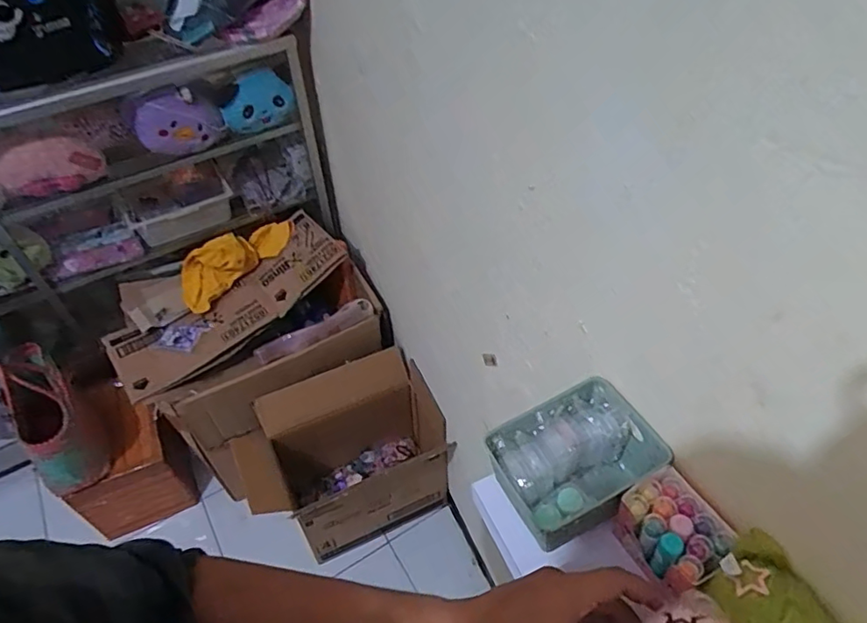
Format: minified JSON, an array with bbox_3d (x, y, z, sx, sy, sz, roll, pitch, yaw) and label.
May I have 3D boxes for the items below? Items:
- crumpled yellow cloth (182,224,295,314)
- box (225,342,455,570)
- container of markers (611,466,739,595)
[{"bbox_3d":[-0.518,-0.149,1.473,0.334,0.103,0.110,-35,57,-24],"label":"crumpled yellow cloth"},{"bbox_3d":[-0.218,0.390,1.456,0.518,0.382,0.305,-23,52,-15],"label":"box"},{"bbox_3d":[0.203,0.192,0.485,0.068,0.063,0.084,-24,53,-16],"label":"container of markers"}]

